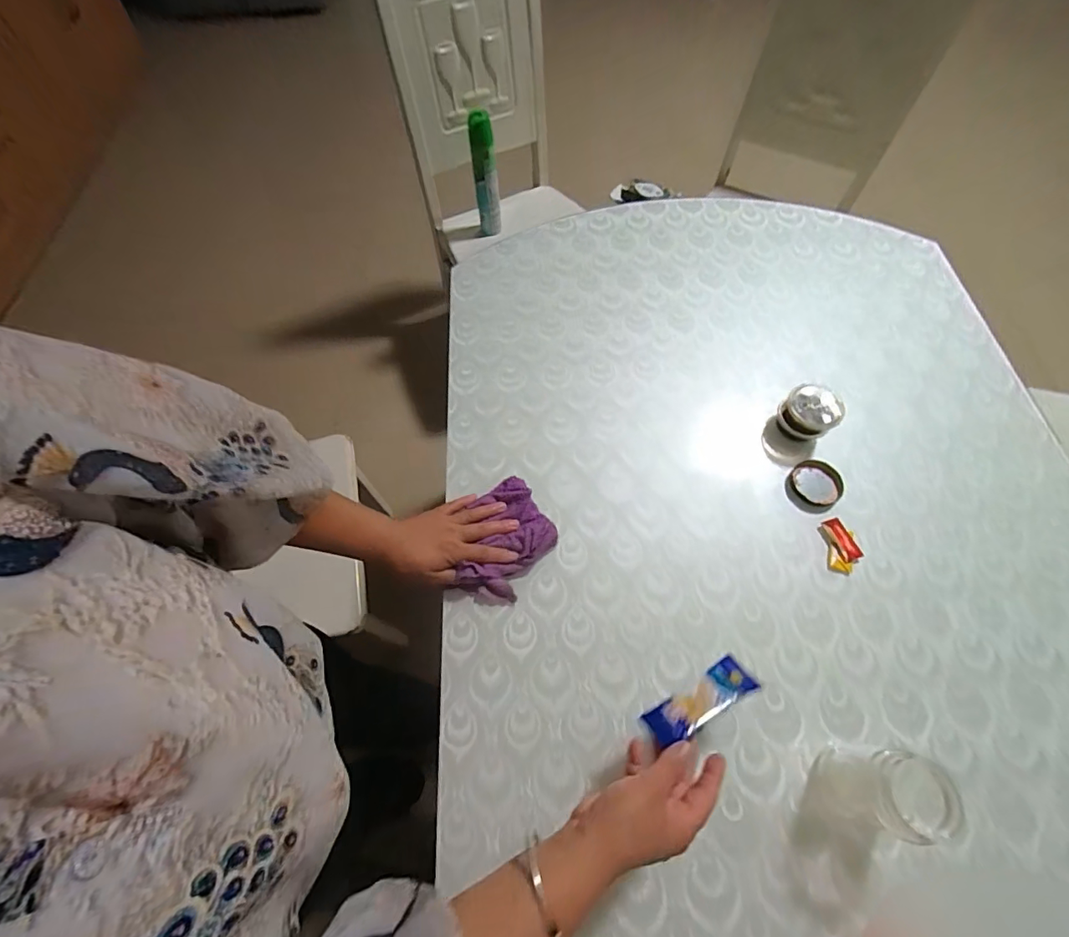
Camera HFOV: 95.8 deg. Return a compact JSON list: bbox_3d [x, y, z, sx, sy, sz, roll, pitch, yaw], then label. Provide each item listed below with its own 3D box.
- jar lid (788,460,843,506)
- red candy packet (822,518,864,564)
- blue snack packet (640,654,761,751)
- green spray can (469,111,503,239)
[{"bbox_3d":[0.371,0.019,0.636,0.060,0.012,0.061,-1,63,1],"label":"jar lid"},{"bbox_3d":[0.383,0.089,0.603,0.025,0.008,0.054,-21,64,-9],"label":"red candy packet"},{"bbox_3d":[0.160,0.220,0.458,0.116,0.021,0.036,-20,64,-21],"label":"blue snack packet"},{"bbox_3d":[-0.126,-0.752,1.250,0.062,0.287,0.051,-9,63,-3],"label":"green spray can"}]

